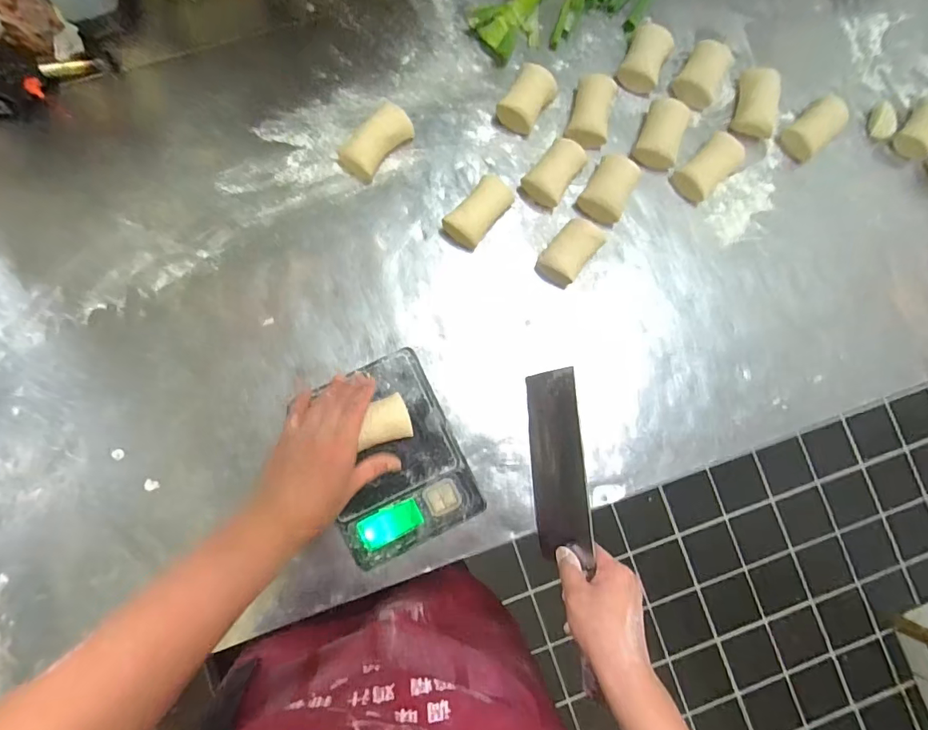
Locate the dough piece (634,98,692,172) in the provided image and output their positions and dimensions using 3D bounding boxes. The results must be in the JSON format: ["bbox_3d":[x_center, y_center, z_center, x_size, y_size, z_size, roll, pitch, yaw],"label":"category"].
[{"bbox_3d":[0.249,-0.290,0.586,0.051,0.031,0.076,22,83,-2],"label":"dough piece"}]

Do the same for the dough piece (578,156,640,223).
[{"bbox_3d":[0.180,-0.218,0.583,0.052,0.029,0.073,31,83,-1],"label":"dough piece"}]

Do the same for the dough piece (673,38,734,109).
[{"bbox_3d":[0.307,-0.371,0.596,0.056,0.033,0.069,33,83,-1],"label":"dough piece"}]

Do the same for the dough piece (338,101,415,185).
[{"bbox_3d":[-0.106,-0.271,0.560,0.052,0.040,0.096,43,83,1],"label":"dough piece"}]

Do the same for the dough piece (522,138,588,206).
[{"bbox_3d":[0.111,-0.238,0.576,0.050,0.030,0.075,33,83,0],"label":"dough piece"}]

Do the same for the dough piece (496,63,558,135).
[{"bbox_3d":[0.077,-0.326,0.580,0.050,0.032,0.078,32,83,-1],"label":"dough piece"}]

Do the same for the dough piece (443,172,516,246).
[{"bbox_3d":[0.019,-0.184,0.561,0.047,0.033,0.094,42,83,1],"label":"dough piece"}]

